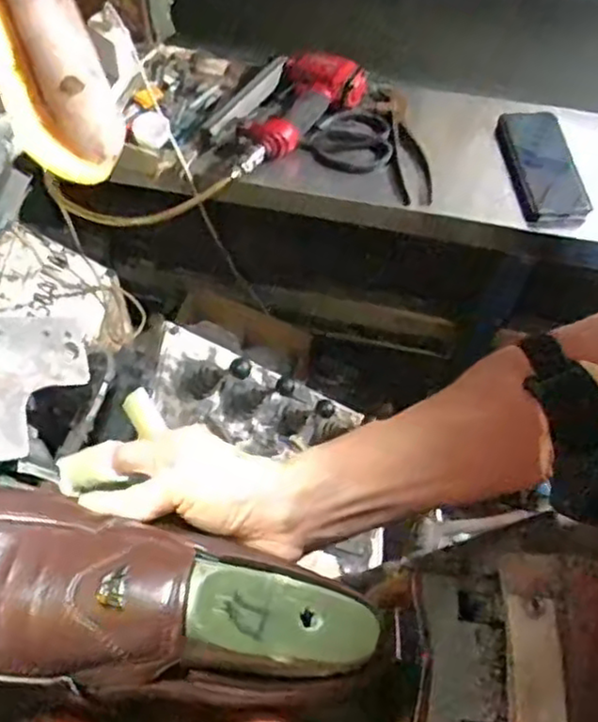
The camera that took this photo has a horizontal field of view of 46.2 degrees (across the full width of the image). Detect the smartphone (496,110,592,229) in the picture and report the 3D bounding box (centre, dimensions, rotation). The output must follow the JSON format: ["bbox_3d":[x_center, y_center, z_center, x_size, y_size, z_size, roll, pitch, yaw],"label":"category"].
[{"bbox_3d":[0.324,-0.257,0.935,0.086,0.007,0.194,-13,71,4],"label":"smartphone"}]

